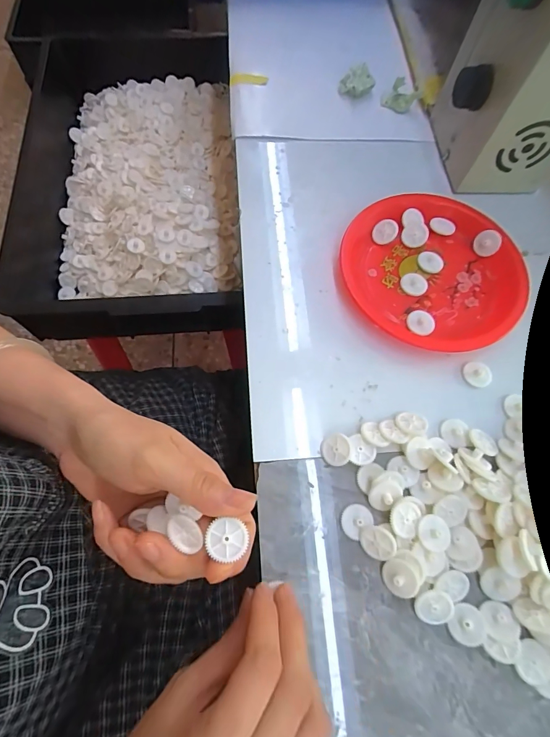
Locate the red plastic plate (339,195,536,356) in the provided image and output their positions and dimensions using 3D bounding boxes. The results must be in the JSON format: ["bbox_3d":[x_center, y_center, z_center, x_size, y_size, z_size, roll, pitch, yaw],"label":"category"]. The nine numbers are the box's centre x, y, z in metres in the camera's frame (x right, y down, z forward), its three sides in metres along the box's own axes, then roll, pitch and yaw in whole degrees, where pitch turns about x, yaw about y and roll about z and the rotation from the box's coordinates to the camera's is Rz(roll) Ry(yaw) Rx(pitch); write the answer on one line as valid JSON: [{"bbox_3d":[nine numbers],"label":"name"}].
[{"bbox_3d":[0.136,-0.087,0.324,0.151,0.019,0.150,1,68,-2],"label":"red plastic plate"}]

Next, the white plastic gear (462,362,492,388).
[{"bbox_3d":[0.158,0.005,0.296,0.021,0.006,0.019,13,68,3],"label":"white plastic gear"}]

